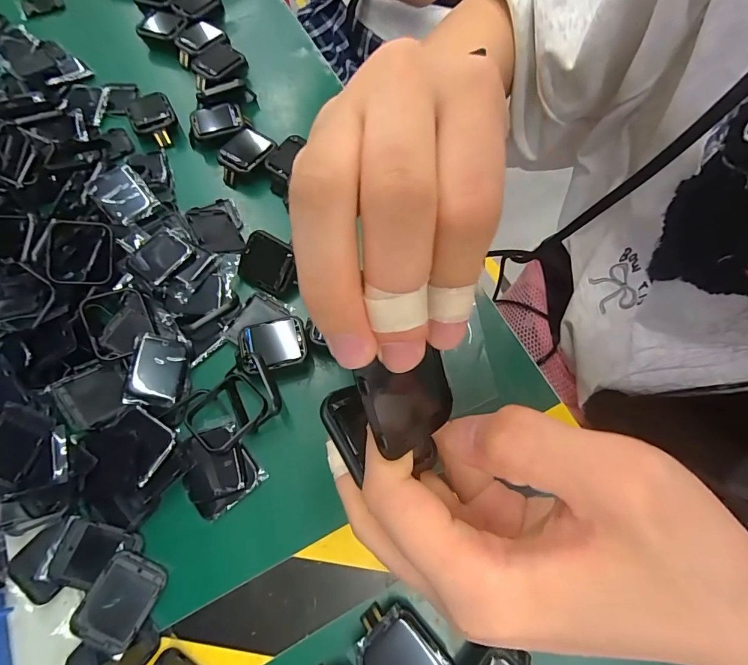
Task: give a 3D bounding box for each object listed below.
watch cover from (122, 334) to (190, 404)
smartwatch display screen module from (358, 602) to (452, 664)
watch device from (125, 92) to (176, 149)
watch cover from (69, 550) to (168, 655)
[{"bbox_3d":[-0.136,0.024,0.251,0.032,0.004,0.043,12,77,-25],"label":"watch cover"},{"bbox_3d":[0.013,0.162,0.195,0.047,0.016,0.033,41,73,14],"label":"smartwatch display screen module"},{"bbox_3d":[-0.189,-0.184,0.338,0.035,0.017,0.045,-30,71,-12],"label":"watch device"},{"bbox_3d":[-0.134,0.141,0.208,0.033,0.008,0.039,22,70,8],"label":"watch cover"}]

